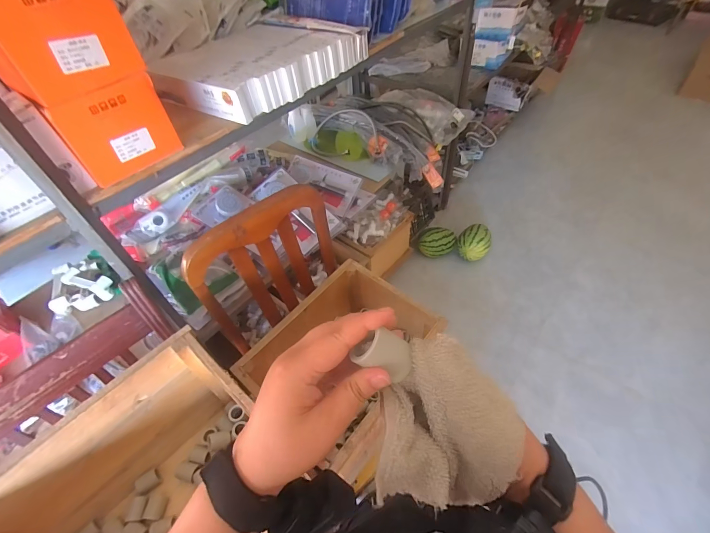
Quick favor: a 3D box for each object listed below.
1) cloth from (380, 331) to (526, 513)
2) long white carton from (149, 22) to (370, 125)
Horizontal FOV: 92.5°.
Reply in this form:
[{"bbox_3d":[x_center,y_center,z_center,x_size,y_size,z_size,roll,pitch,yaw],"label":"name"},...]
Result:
[{"bbox_3d":[0.066,0.112,0.237,0.089,0.030,0.119,6,92,7],"label":"cloth"},{"bbox_3d":[-0.259,-0.538,0.874,0.389,0.081,0.449,30,59,26],"label":"long white carton"}]

